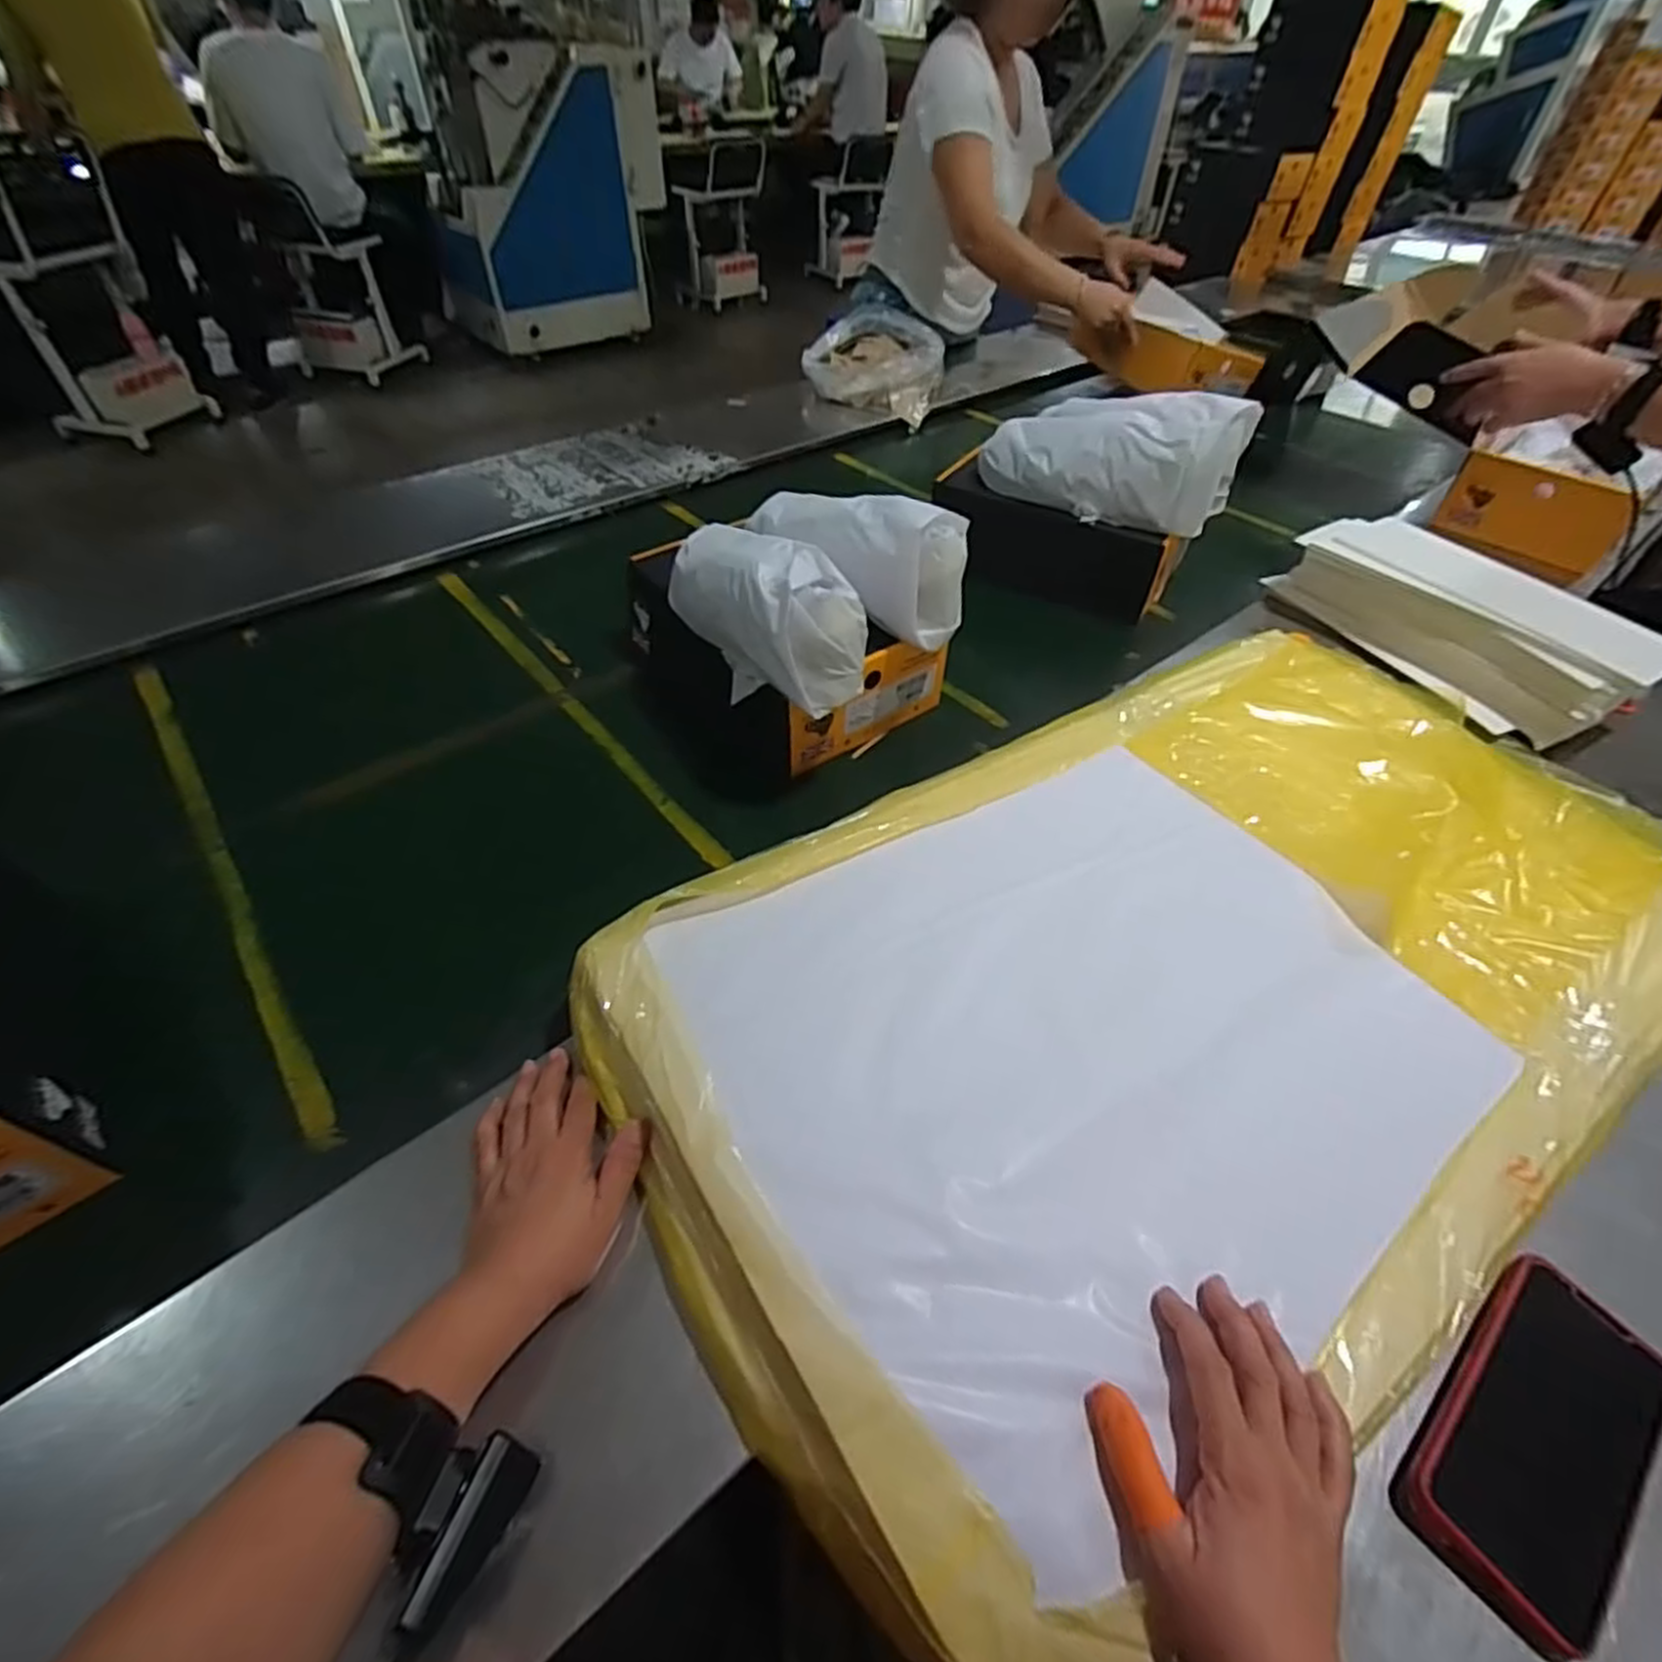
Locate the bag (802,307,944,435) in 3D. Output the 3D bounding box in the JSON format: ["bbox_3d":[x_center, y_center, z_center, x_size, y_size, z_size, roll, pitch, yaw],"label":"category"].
[{"bbox_3d":[0.084,-0.918,1.478,0.262,0.100,0.250,9,46,5],"label":"bag"}]

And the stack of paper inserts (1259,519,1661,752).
[{"bbox_3d":[0.694,-0.238,0.852,0.147,0.100,0.355,-24,53,-24],"label":"stack of paper inserts"}]

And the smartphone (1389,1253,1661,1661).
[{"bbox_3d":[0.376,0.316,0.395,0.176,0.020,0.087,-31,56,-29],"label":"smartphone"}]

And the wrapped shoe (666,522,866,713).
[{"bbox_3d":[-0.071,-0.209,0.695,0.077,0.123,0.242,-31,58,-28],"label":"wrapped shoe"}]

